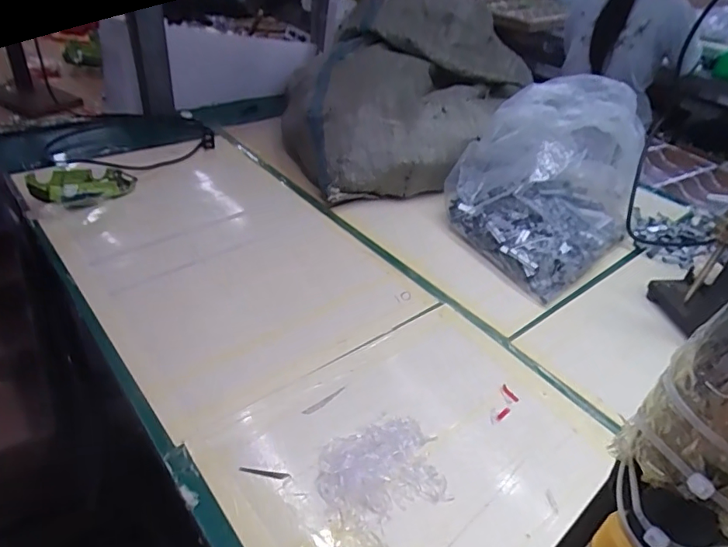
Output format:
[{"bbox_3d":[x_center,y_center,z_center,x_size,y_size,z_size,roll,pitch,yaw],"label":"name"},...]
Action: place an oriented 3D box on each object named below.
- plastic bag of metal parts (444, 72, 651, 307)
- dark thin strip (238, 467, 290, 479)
[{"bbox_3d":[0.247,-0.139,0.675,0.227,0.194,0.274,28,42,25],"label":"plastic bag of metal parts"},{"bbox_3d":[-0.079,0.158,0.395,0.040,0.004,0.006,9,38,2],"label":"dark thin strip"}]

